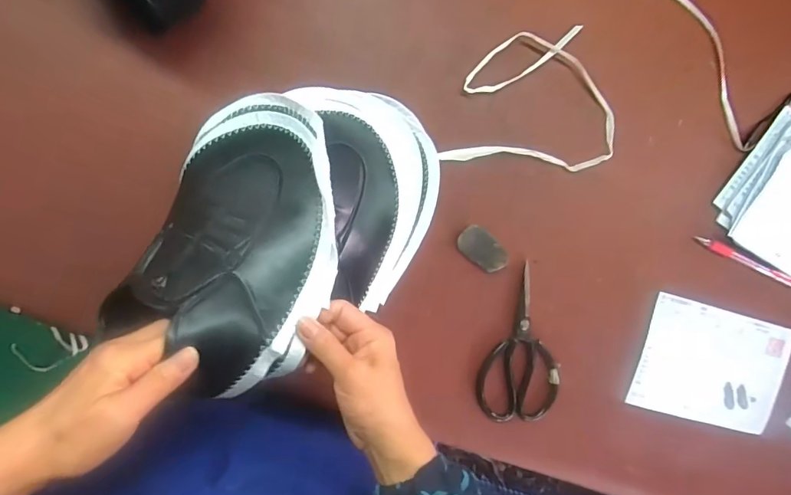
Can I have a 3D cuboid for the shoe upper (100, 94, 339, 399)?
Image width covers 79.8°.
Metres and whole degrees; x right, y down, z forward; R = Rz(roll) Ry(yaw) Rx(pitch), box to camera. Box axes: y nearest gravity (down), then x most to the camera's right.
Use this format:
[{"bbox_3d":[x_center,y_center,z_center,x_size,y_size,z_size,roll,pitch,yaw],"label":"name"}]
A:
[{"bbox_3d":[-0.142,-0.006,0.429,0.190,0.080,0.272,12,67,11],"label":"shoe upper"}]

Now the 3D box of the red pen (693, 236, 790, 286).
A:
[{"bbox_3d":[0.454,0.018,0.608,0.156,0.016,0.015,23,90,-9],"label":"red pen"}]

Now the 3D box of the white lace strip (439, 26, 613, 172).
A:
[{"bbox_3d":[0.160,-0.175,0.543,0.205,0.024,0.161,3,93,-9],"label":"white lace strip"}]

